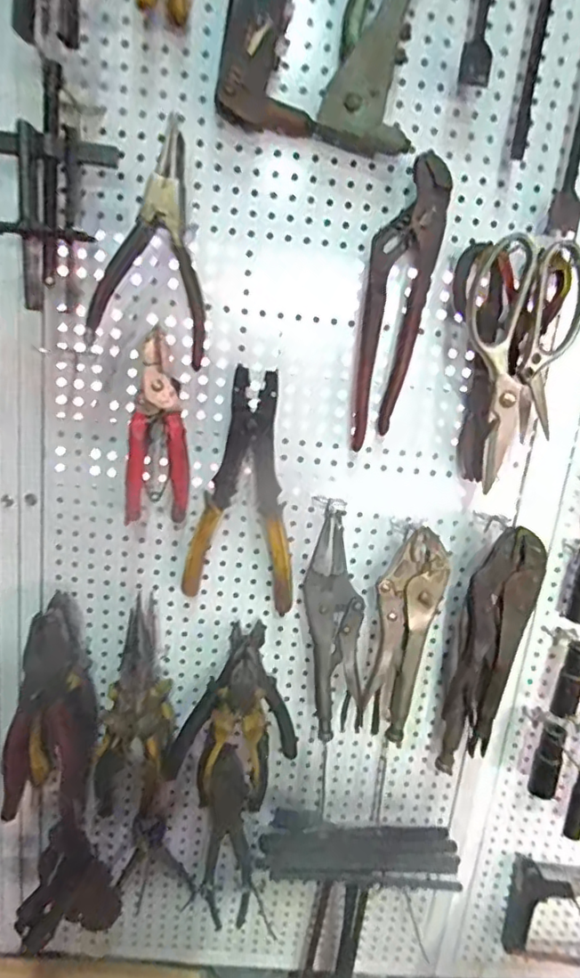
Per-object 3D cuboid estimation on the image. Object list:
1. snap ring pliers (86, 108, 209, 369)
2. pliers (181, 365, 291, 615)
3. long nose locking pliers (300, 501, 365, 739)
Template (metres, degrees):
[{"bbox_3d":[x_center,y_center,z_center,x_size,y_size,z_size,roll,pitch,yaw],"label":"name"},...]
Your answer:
[{"bbox_3d":[-0.097,-0.182,0.446,0.091,0.162,0.029,10,25,-17],"label":"snap ring pliers"},{"bbox_3d":[-0.040,0.001,0.542,0.101,0.214,0.032,8,16,4],"label":"pliers"},{"bbox_3d":[0.042,0.123,0.518,0.067,0.199,0.027,9,16,7],"label":"long nose locking pliers"}]

